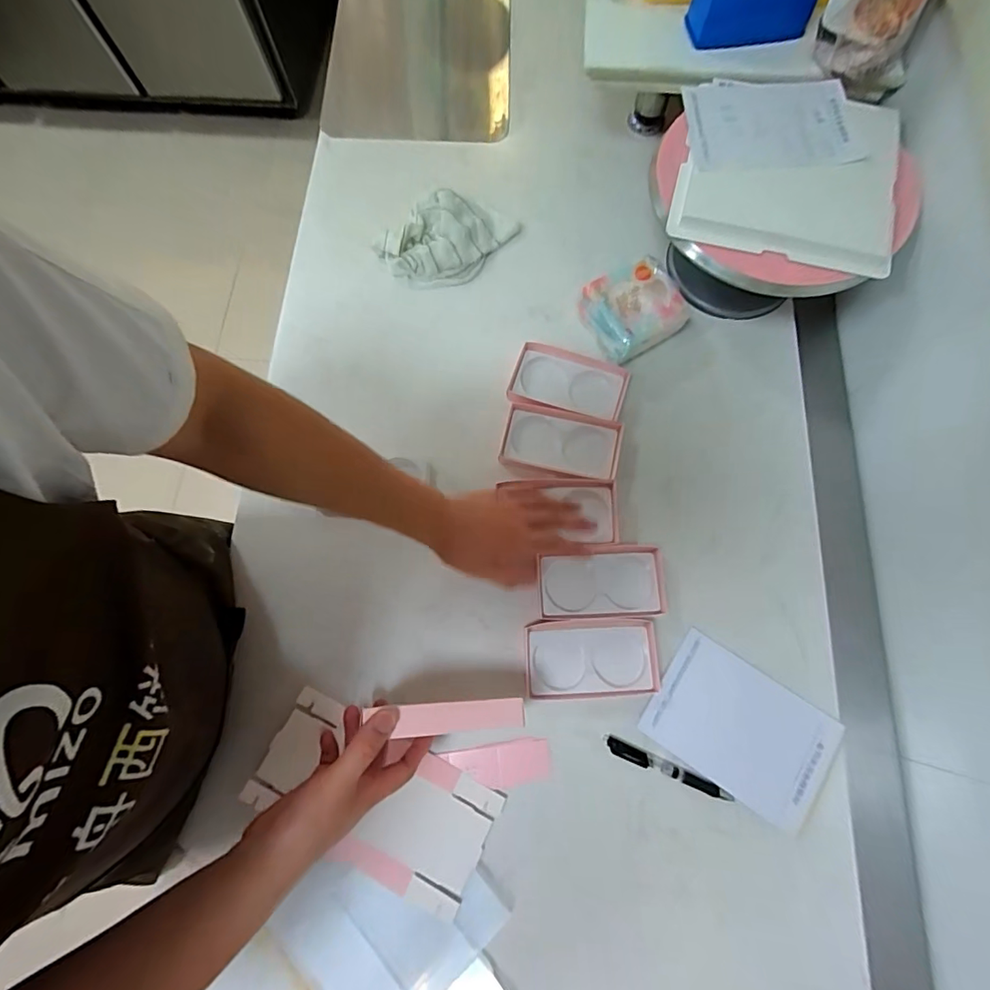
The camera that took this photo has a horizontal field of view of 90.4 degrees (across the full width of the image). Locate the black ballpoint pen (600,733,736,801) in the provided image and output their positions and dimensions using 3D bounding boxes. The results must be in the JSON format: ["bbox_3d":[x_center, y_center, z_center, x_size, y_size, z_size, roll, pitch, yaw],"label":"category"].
[{"bbox_3d":[0.186,0.298,0.533,0.139,0.011,0.016,23,76,7],"label":"black ballpoint pen"}]

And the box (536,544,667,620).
[{"bbox_3d":[0.123,0.101,0.572,0.142,0.020,0.082,-2,74,0],"label":"box"}]

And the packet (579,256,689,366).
[{"bbox_3d":[0.178,-0.242,0.647,0.127,0.053,0.106,-28,76,-7],"label":"packet"}]

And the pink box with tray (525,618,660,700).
[{"bbox_3d":[0.107,0.182,0.552,0.145,0.015,0.081,-3,74,0],"label":"pink box with tray"}]

